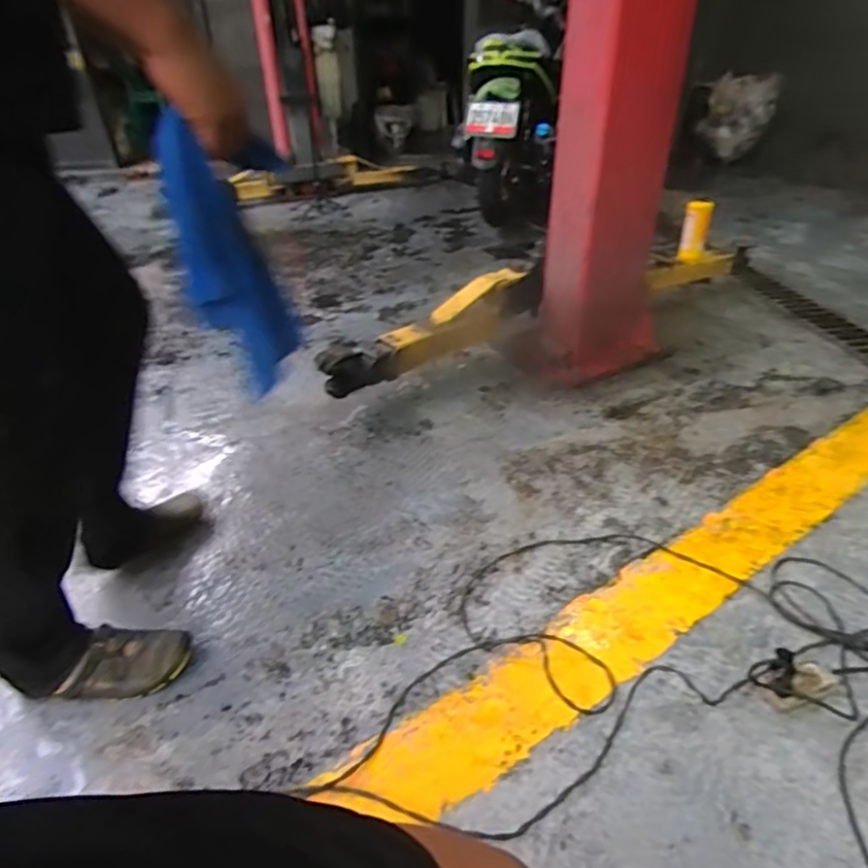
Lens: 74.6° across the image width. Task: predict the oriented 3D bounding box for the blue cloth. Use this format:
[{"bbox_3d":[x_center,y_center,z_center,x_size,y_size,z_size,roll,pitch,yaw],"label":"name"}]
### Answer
[{"bbox_3d":[-0.236,-0.196,0.684,0.115,0.319,0.110,-15,36,-19],"label":"blue cloth"}]

